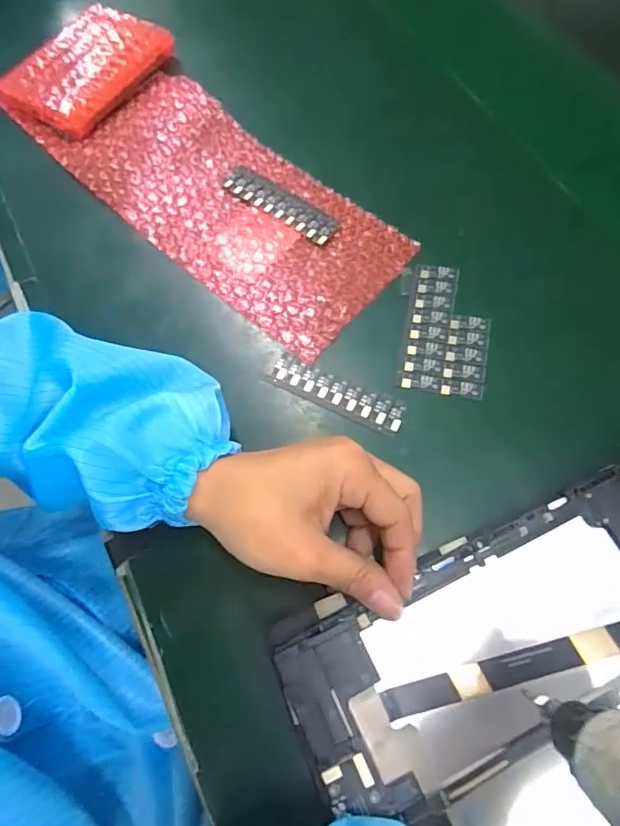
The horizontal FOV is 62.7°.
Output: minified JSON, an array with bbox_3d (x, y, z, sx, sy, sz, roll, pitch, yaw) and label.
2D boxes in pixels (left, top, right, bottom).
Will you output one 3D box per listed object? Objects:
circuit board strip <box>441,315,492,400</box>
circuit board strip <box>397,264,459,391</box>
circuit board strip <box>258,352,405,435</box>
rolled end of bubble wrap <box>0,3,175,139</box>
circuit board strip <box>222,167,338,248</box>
[{"bbox_3d":[0.101,-0.037,0.327,0.026,0.004,0.056,10,67,6],"label":"circuit board strip"},{"bbox_3d":[0.078,-0.058,0.336,0.028,0.006,0.091,11,67,6],"label":"circuit board strip"},{"bbox_3d":[0.016,-0.014,0.325,0.092,0.004,0.022,25,69,12],"label":"circuit board strip"},{"bbox_3d":[-0.188,-0.292,0.434,0.092,0.029,0.121,34,73,14],"label":"rolled end of bubble wrap"},{"bbox_3d":[-0.022,-0.154,0.378,0.098,0.004,0.026,36,74,14],"label":"circuit board strip"}]

